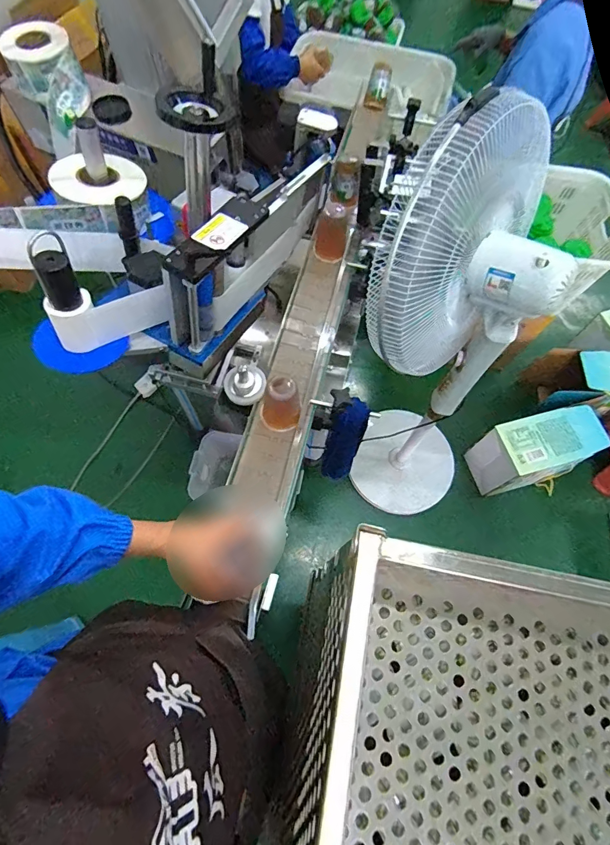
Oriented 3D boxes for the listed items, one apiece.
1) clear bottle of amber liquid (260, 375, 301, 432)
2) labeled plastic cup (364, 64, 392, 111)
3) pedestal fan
[{"bbox_3d":[-0.049,-0.035,0.806,0.079,0.104,0.072,1,67,-2],"label":"clear bottle of amber liquid"},{"bbox_3d":[0.231,-1.049,1.272,0.070,0.087,0.076,13,67,3],"label":"labeled plastic cup"},{"bbox_3d":[0.355,-0.107,1.102,0.450,1.231,0.372,14,67,3],"label":"pedestal fan"}]

